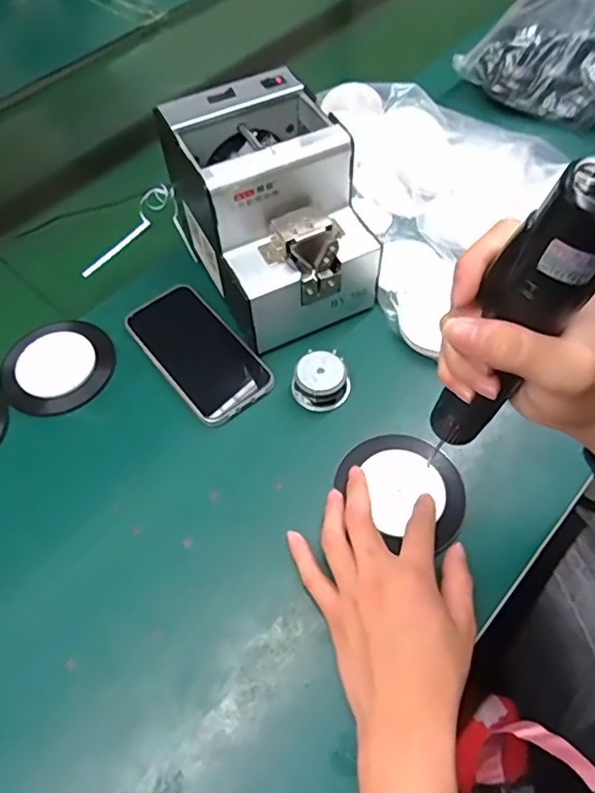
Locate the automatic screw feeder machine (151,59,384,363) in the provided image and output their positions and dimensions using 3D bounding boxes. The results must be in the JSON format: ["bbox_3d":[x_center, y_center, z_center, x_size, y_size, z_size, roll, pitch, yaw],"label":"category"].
[{"bbox_3d":[-0.019,-0.160,0.496,0.122,0.152,0.163,-24,60,-11],"label":"automatic screw feeder machine"}]

